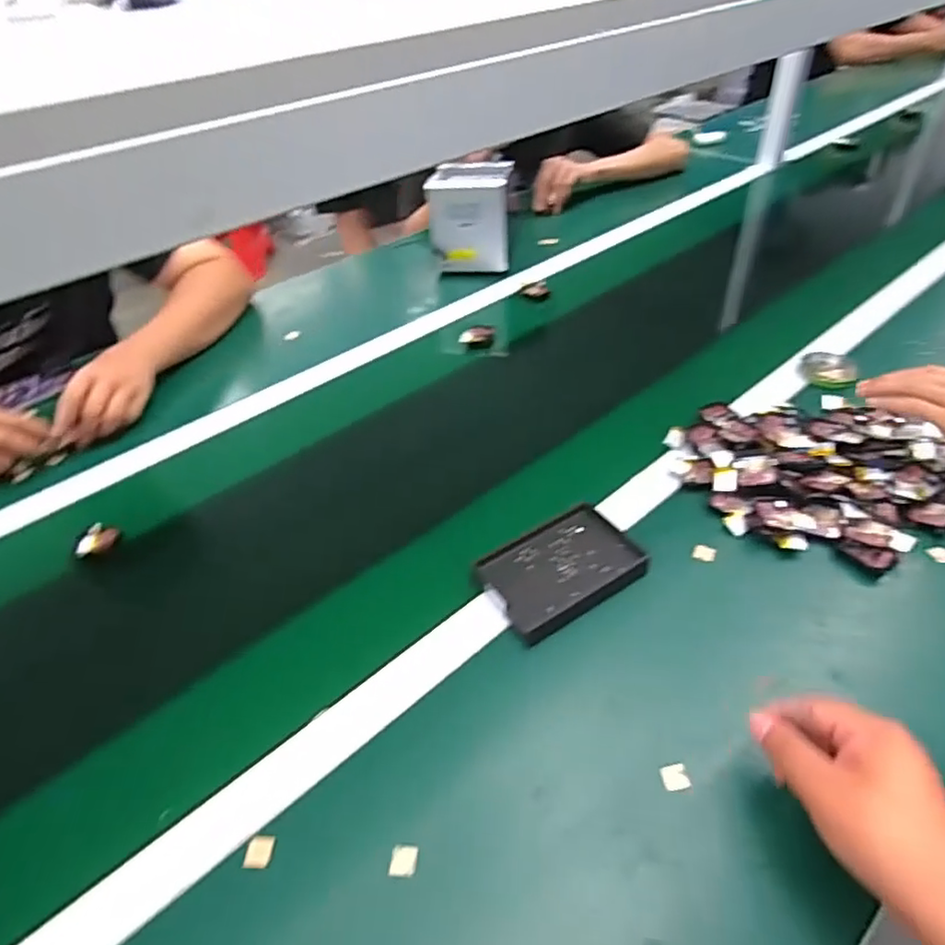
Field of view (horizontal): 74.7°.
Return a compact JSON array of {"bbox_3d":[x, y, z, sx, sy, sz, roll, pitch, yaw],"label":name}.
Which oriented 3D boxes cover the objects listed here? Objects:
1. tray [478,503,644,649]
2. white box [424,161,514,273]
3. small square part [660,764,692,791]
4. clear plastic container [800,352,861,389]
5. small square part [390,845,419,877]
[{"bbox_3d":[0.082,0.086,0.570,0.140,0.019,0.095,-24,46,-21],"label":"tray"},{"bbox_3d":[0.002,-0.426,1.035,0.129,0.138,0.105,4,43,9],"label":"white box"},{"bbox_3d":[0.143,0.215,0.437,0.018,0.004,0.017,-12,42,-5],"label":"small square part"},{"bbox_3d":[0.448,-0.128,0.777,0.064,0.017,0.063,18,47,23],"label":"clear plastic container"},{"bbox_3d":[-0.045,0.256,0.408,0.018,0.004,0.016,0,42,5],"label":"small square part"}]

